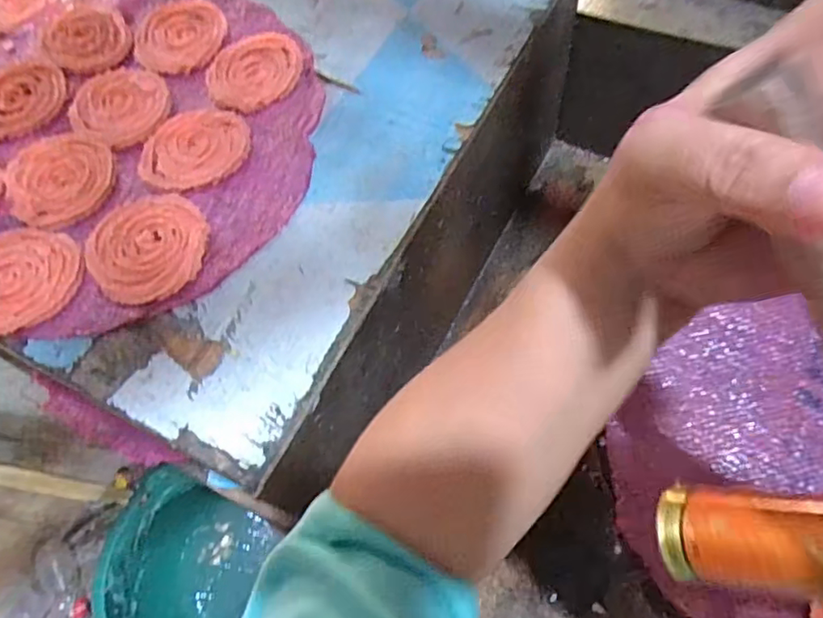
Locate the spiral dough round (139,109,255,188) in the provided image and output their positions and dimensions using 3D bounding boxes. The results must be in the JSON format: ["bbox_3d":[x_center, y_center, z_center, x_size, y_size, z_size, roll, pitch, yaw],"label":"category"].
[{"bbox_3d":[-0.167,-0.124,0.448,0.080,0.004,0.076,-1,64,2],"label":"spiral dough round"}]

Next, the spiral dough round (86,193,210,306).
[{"bbox_3d":[-0.187,-0.046,0.411,0.081,0.010,0.092,-39,68,-15],"label":"spiral dough round"}]

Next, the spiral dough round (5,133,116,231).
[{"bbox_3d":[-0.266,-0.098,0.444,0.074,0.010,0.087,-20,65,-7],"label":"spiral dough round"}]

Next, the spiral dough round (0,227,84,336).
[{"bbox_3d":[-0.275,-0.022,0.404,0.085,0.004,0.080,-1,64,2],"label":"spiral dough round"}]

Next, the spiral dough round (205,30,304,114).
[{"bbox_3d":[-0.131,-0.196,0.481,0.075,0.006,0.083,21,67,13],"label":"spiral dough round"}]

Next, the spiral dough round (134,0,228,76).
[{"bbox_3d":[-0.201,-0.240,0.511,0.075,0.004,0.093,0,64,3],"label":"spiral dough round"}]

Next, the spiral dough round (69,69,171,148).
[{"bbox_3d":[-0.236,-0.166,0.476,0.079,0.006,0.074,-1,64,2],"label":"spiral dough round"}]

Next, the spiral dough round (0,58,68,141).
[{"bbox_3d":[-0.327,-0.172,0.481,0.084,0.005,0.084,-1,64,2],"label":"spiral dough round"}]

